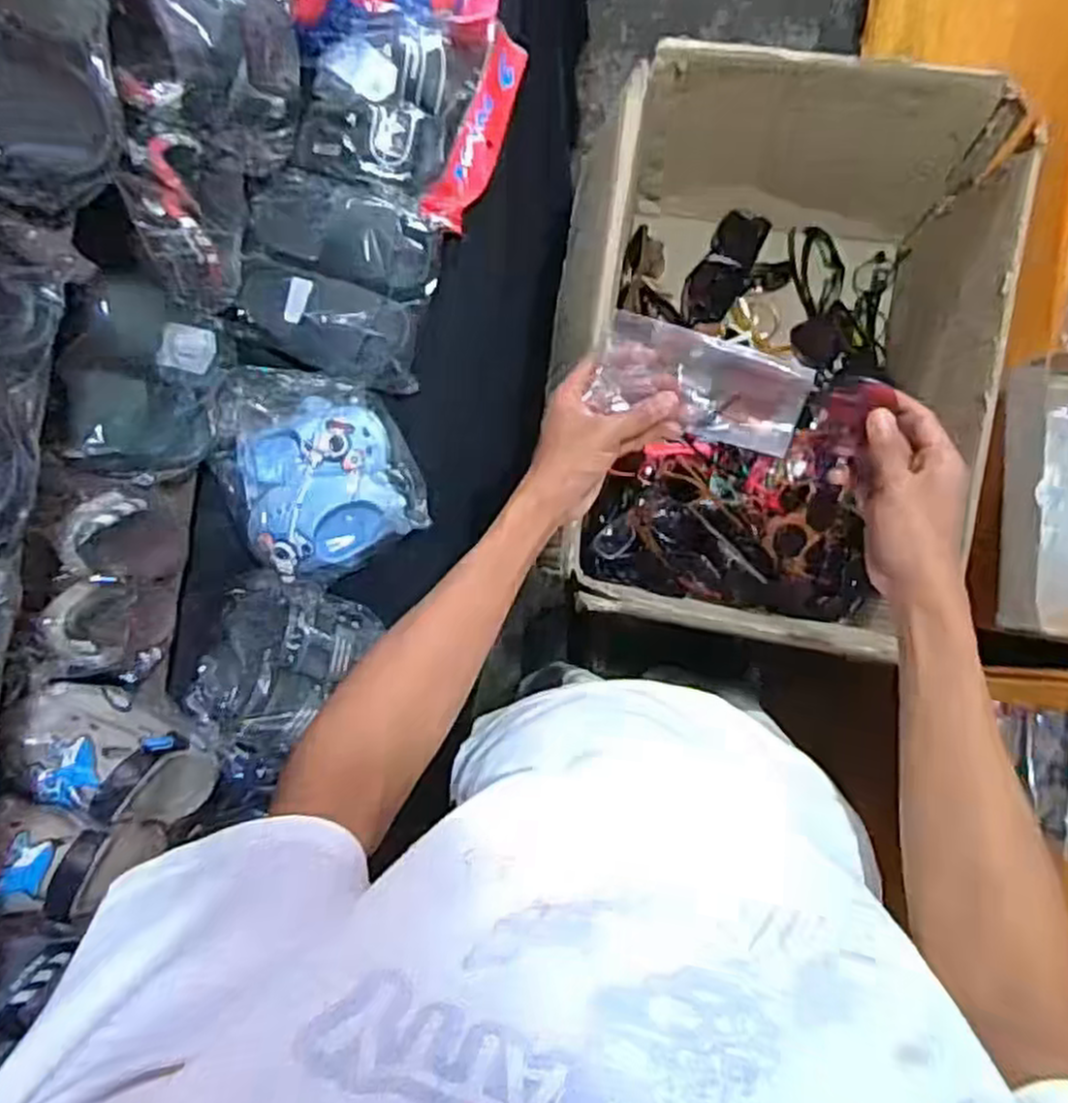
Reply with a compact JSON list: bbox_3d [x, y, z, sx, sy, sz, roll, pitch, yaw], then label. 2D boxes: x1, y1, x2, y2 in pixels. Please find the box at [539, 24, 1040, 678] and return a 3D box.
[{"bbox_3d":[0.224,-0.195,0.829,0.406,0.263,0.542,13,89,3],"label":"box"}]

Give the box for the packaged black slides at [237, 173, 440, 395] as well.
[{"bbox_3d":[-0.189,-0.261,0.727,0.184,0.071,0.169,16,90,3],"label":"packaged black slides"}]

